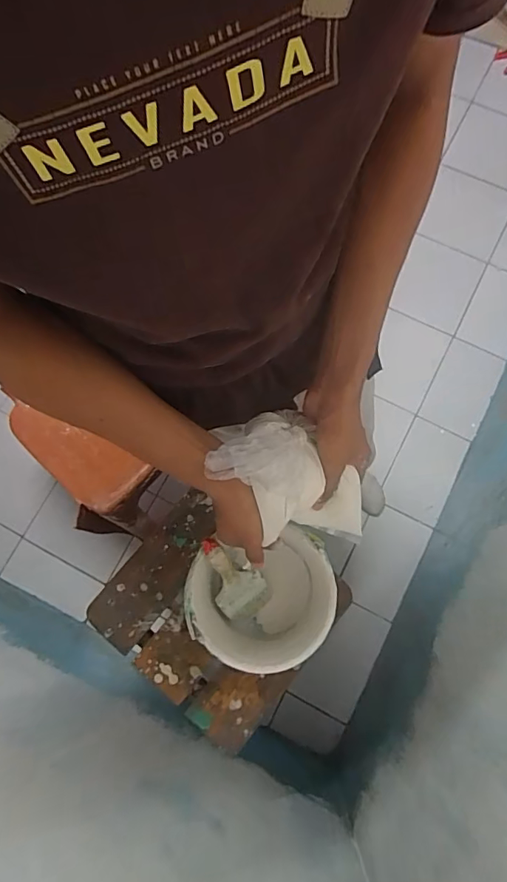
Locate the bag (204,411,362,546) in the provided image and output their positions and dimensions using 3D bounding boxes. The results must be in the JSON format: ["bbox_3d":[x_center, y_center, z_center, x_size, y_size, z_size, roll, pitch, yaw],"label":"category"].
[{"bbox_3d":[0.039,0.045,0.513,0.097,0.207,0.115,26,77,47],"label":"bag"}]

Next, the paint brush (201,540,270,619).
[{"bbox_3d":[-0.030,0.183,0.647,0.068,0.164,0.019,-30,39,-5],"label":"paint brush"}]

